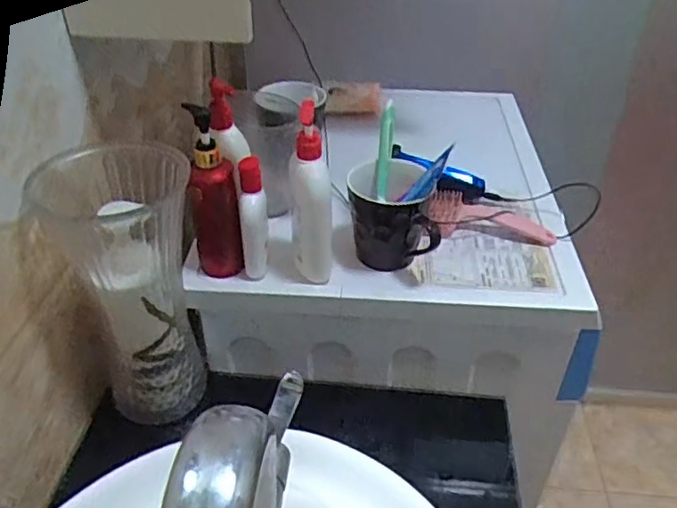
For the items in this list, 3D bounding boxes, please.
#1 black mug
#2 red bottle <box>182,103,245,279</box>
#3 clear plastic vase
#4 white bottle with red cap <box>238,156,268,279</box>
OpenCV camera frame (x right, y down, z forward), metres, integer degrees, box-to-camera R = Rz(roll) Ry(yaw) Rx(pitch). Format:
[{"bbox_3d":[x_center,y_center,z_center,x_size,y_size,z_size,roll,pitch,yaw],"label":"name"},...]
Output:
[{"bbox_3d":[0.058,-0.035,0.711,0.093,0.108,0.112,-5,37,-8],"label":"black mug"},{"bbox_3d":[-0.135,-0.063,0.665,0.050,0.189,0.044,-6,37,-9],"label":"red bottle"},{"bbox_3d":[-0.214,0.041,0.641,0.136,0.274,0.132,-7,38,-10],"label":"clear plastic vase"},{"bbox_3d":[-0.093,-0.036,0.677,0.029,0.141,0.036,-3,37,-6],"label":"white bottle with red cap"}]

